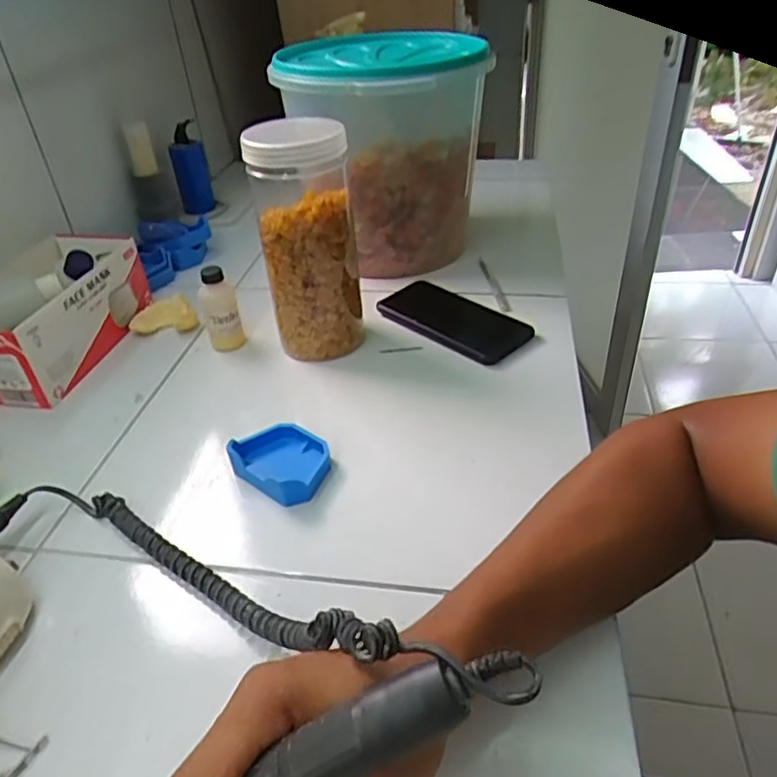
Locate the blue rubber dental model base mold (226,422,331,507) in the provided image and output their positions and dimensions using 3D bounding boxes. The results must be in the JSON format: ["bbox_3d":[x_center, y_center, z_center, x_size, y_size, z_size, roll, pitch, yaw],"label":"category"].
[{"bbox_3d":[-0.084,0.058,0.485,0.080,0.027,0.063,18,42,27],"label":"blue rubber dental model base mold"}]

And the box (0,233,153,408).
[{"bbox_3d":[-0.343,-0.084,0.631,0.107,0.080,0.211,5,37,10],"label":"box"}]

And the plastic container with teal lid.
[{"bbox_3d":[-0.008,-0.291,0.753,0.224,0.226,0.246,1,37,7],"label":"plastic container with teal lid"}]

